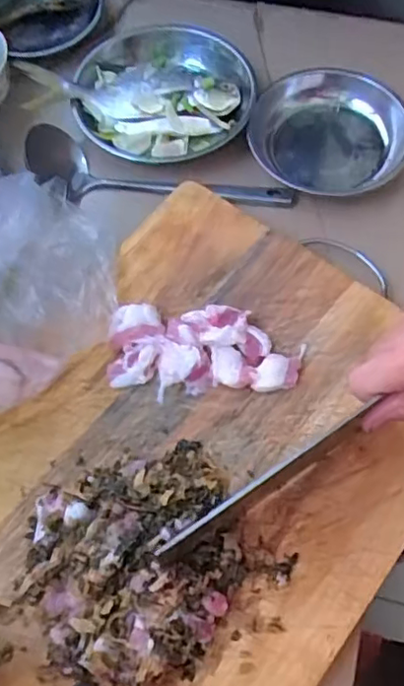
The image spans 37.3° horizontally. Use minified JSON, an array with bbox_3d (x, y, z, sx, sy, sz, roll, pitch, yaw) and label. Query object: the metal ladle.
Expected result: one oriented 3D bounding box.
[{"bbox_3d":[-0.038,-0.141,0.524,0.235,0.038,0.050,12,66,8],"label":"metal ladle"}]

